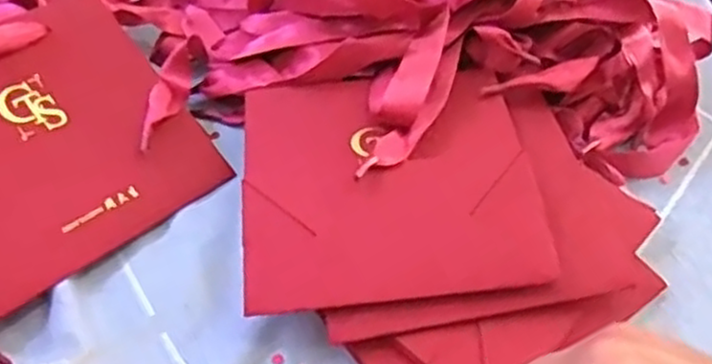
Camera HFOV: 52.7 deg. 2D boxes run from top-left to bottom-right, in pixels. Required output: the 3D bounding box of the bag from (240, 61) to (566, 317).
[{"bbox_3d":[0.014,-0.004,0.355,0.137,0.010,0.141,-6,49,-2],"label":"bag"}]

